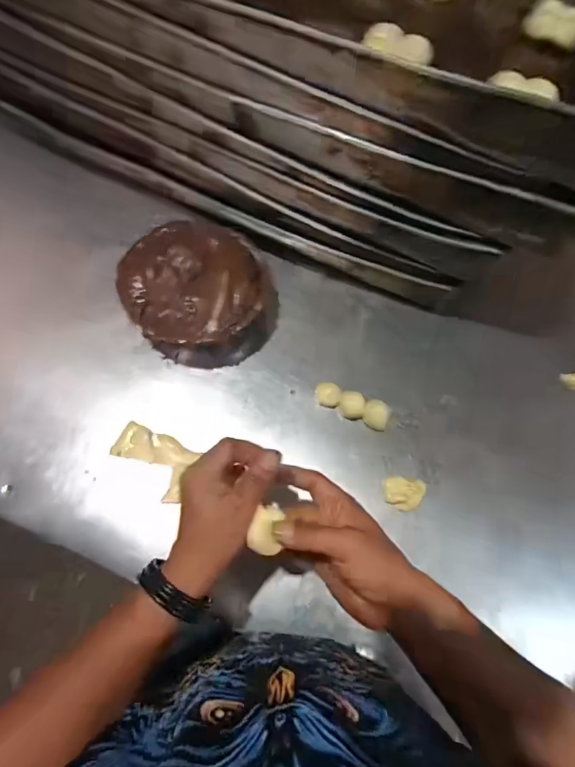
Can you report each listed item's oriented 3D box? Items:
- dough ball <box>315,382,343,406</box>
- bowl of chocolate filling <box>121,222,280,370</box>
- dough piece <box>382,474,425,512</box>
[{"bbox_3d":[0.053,0.014,0.544,0.032,0.022,0.027,8,69,1],"label":"dough ball"},{"bbox_3d":[-0.111,-0.117,0.547,0.180,0.094,0.178,1,69,-2],"label":"bowl of chocolate filling"},{"bbox_3d":[0.138,0.131,0.502,0.046,0.017,0.039,16,69,4],"label":"dough piece"}]

